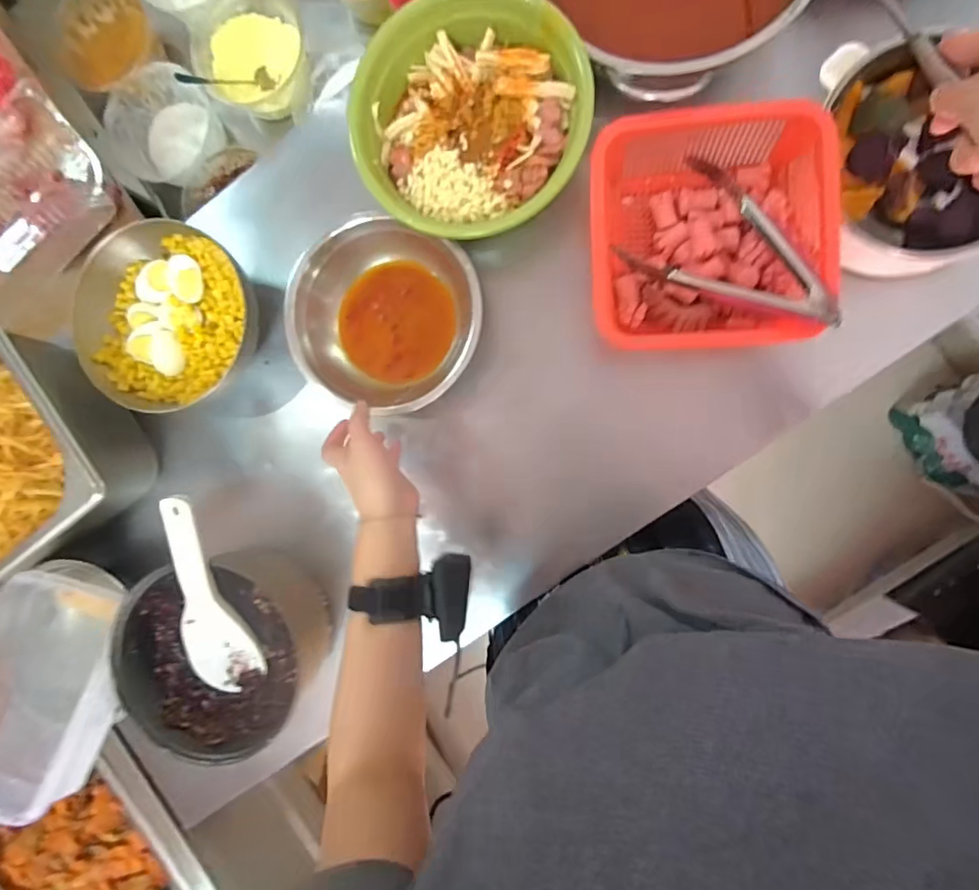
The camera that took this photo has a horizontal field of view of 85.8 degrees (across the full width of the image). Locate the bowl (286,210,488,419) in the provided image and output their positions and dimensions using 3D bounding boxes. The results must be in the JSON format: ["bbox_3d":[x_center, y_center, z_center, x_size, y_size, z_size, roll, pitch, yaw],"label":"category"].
[{"bbox_3d":[-0.105,-0.132,0.559,0.188,0.081,0.174,0,92,7],"label":"bowl"}]

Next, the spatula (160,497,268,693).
[{"bbox_3d":[-0.285,0.161,0.533,0.075,0.019,0.242,2,118,7],"label":"spatula"}]

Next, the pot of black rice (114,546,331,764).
[{"bbox_3d":[-0.281,0.221,0.563,0.172,0.099,0.183,0,92,7],"label":"pot of black rice"}]

